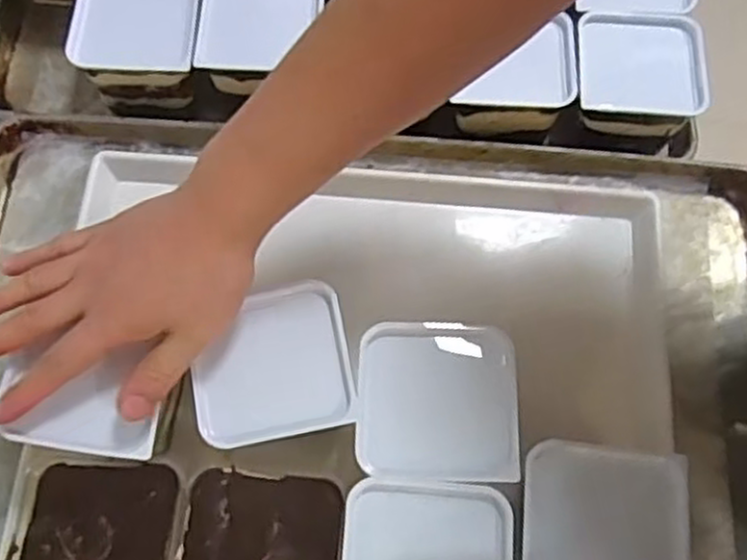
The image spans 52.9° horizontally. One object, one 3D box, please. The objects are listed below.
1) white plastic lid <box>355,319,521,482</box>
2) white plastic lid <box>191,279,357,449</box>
[{"bbox_3d":[0.038,0.070,0.447,0.093,0.006,0.094,2,69,-1],"label":"white plastic lid"},{"bbox_3d":[-0.063,0.049,0.456,0.093,0.009,0.092,-11,70,-6],"label":"white plastic lid"}]

